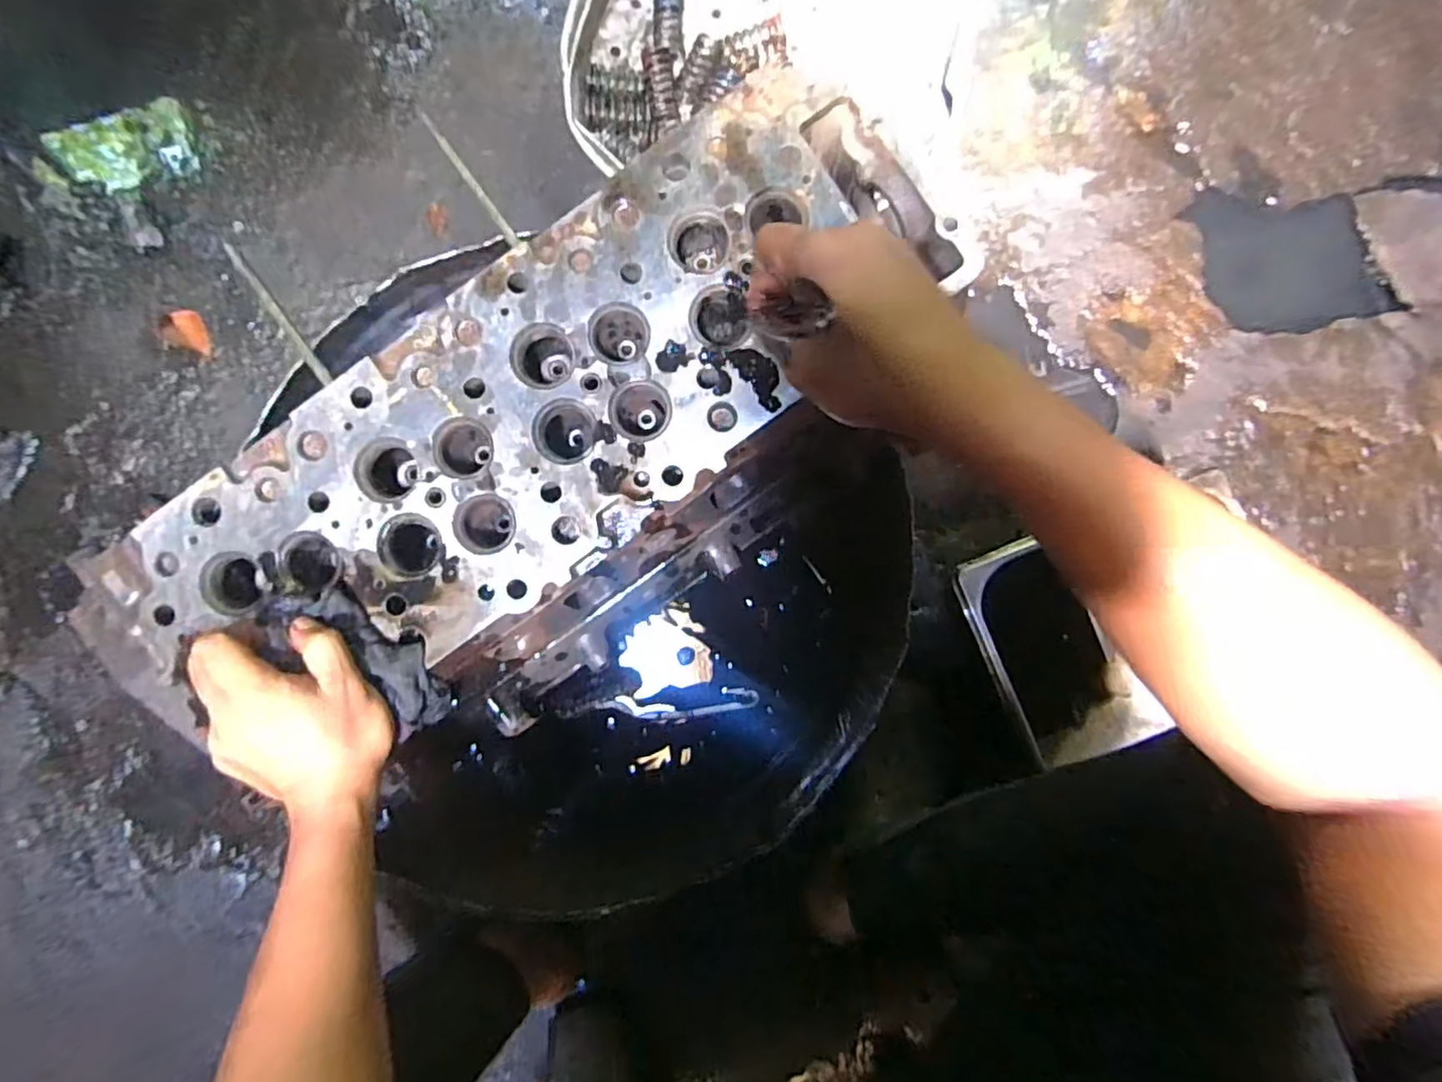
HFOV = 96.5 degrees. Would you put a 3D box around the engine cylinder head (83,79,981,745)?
[{"bbox_3d":[-0.125,-0.048,0.463,0.618,0.105,0.246,-37,91,-1],"label":"engine cylinder head"}]

